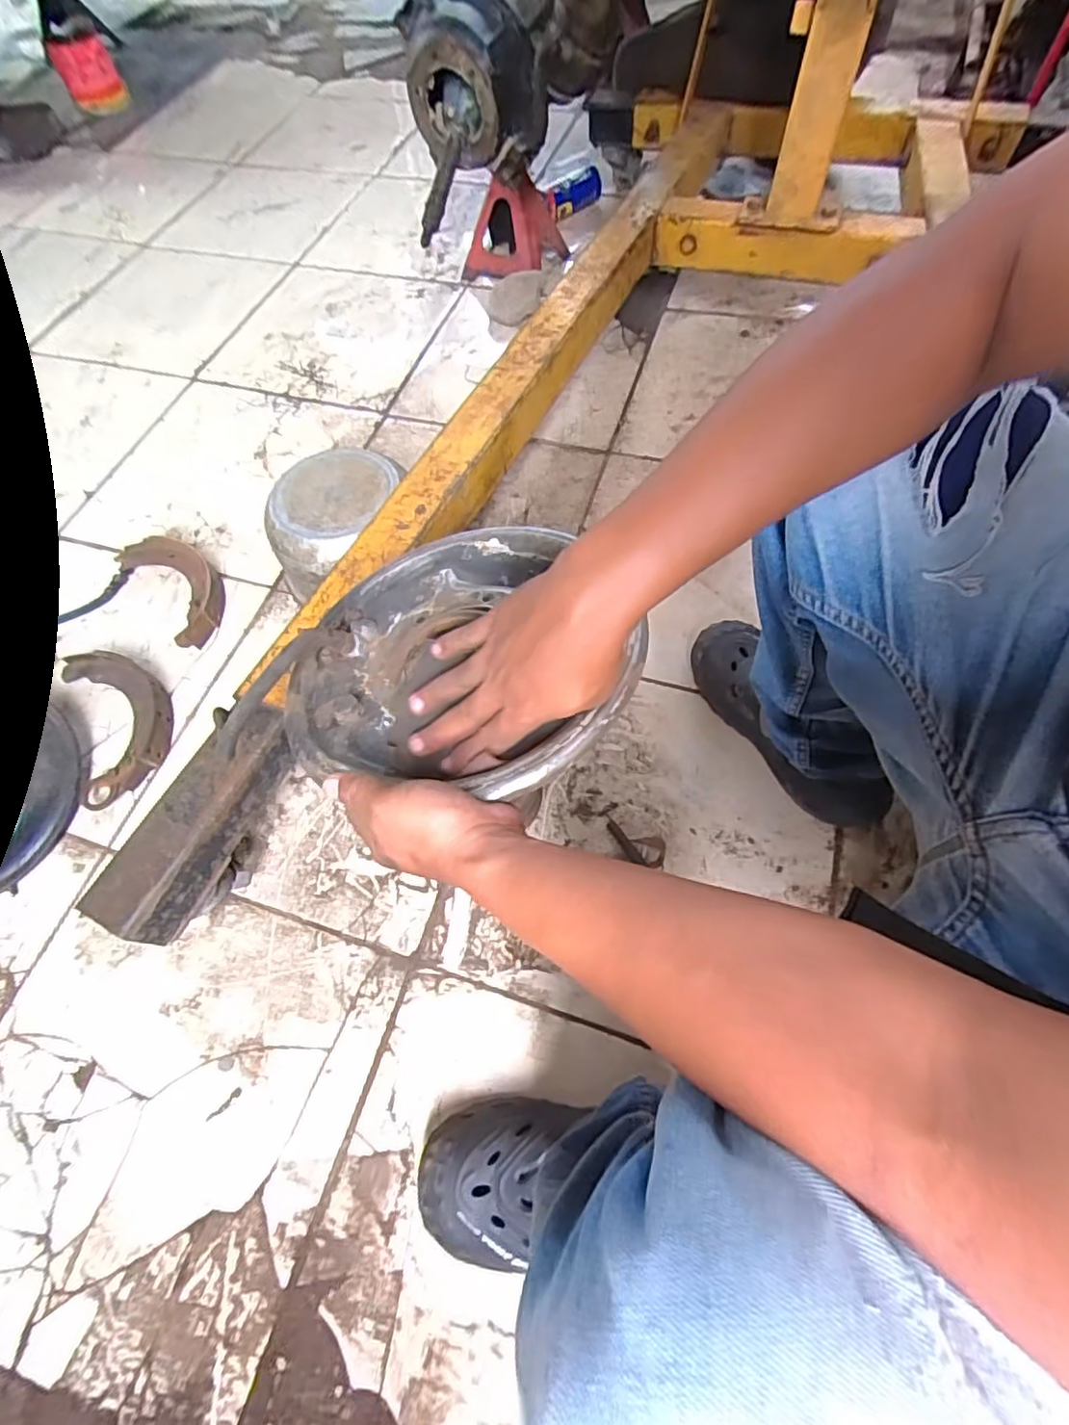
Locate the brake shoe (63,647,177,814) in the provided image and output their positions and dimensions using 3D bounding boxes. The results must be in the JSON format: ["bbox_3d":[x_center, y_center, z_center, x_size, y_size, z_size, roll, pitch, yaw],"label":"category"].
[{"bbox_3d":[-0.534,0.007,0.761,0.115,0.032,0.216,-23,66,-10],"label":"brake shoe"}]

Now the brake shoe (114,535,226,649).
[{"bbox_3d":[-0.515,-0.187,0.856,0.098,0.035,0.218,-38,69,-16],"label":"brake shoe"}]

